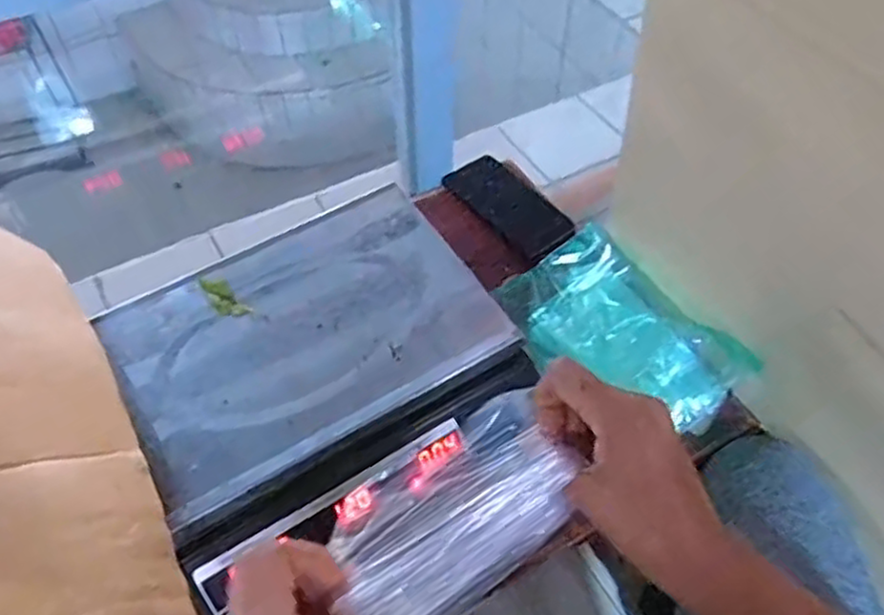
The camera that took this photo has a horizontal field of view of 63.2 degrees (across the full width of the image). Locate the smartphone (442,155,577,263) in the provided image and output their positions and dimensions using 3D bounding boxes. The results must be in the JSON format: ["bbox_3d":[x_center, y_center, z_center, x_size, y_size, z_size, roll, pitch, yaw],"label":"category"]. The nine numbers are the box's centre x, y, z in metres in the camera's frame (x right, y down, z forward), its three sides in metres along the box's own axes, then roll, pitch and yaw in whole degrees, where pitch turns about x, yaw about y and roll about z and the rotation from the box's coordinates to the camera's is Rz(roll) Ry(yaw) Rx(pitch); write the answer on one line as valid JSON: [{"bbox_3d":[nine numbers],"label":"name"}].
[{"bbox_3d":[0.082,-0.121,0.857,0.074,0.016,0.153,-41,74,-8],"label":"smartphone"}]

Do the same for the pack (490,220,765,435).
[{"bbox_3d":[0.166,0.027,0.721,0.147,0.071,0.248,-24,57,-18],"label":"pack"}]

